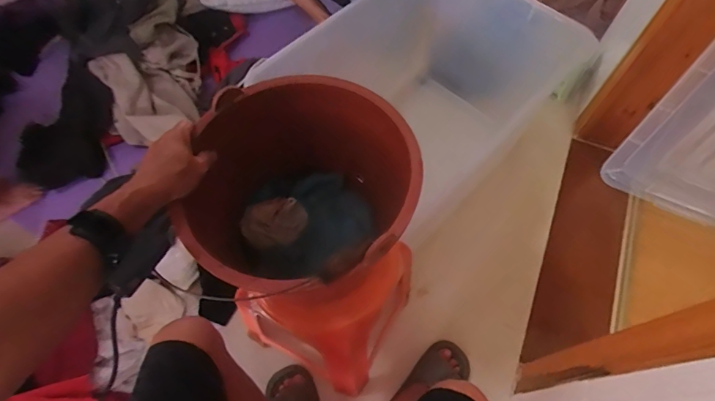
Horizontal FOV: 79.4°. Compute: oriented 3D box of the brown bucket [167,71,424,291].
[{"bbox_3d":[-0.063,0.003,0.688,0.341,0.269,0.309,-34,68,-16],"label":"brown bucket"}]

